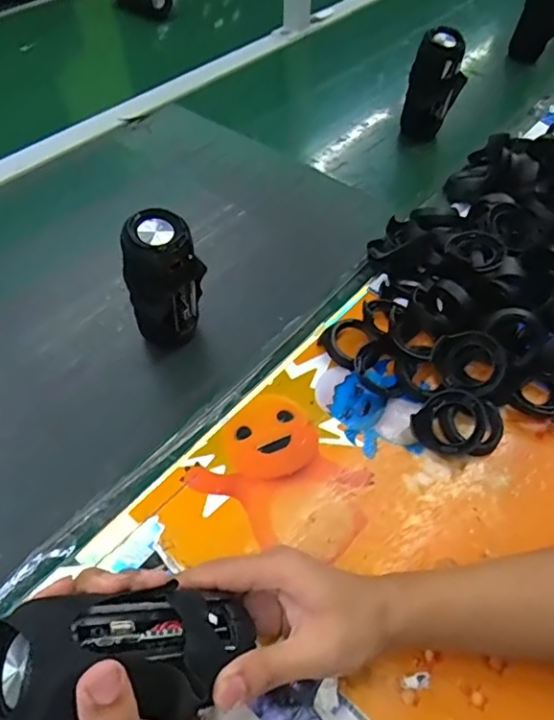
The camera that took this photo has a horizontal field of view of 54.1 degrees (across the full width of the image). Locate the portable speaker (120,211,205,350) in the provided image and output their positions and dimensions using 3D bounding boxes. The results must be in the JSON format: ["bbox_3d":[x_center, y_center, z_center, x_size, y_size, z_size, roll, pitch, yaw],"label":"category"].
[{"bbox_3d":[-0.114,-0.068,0.558,0.052,0.162,0.060,28,57,19],"label":"portable speaker"}]

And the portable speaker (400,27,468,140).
[{"bbox_3d":[0.238,-0.412,0.823,0.075,0.145,0.061,10,53,6],"label":"portable speaker"}]

